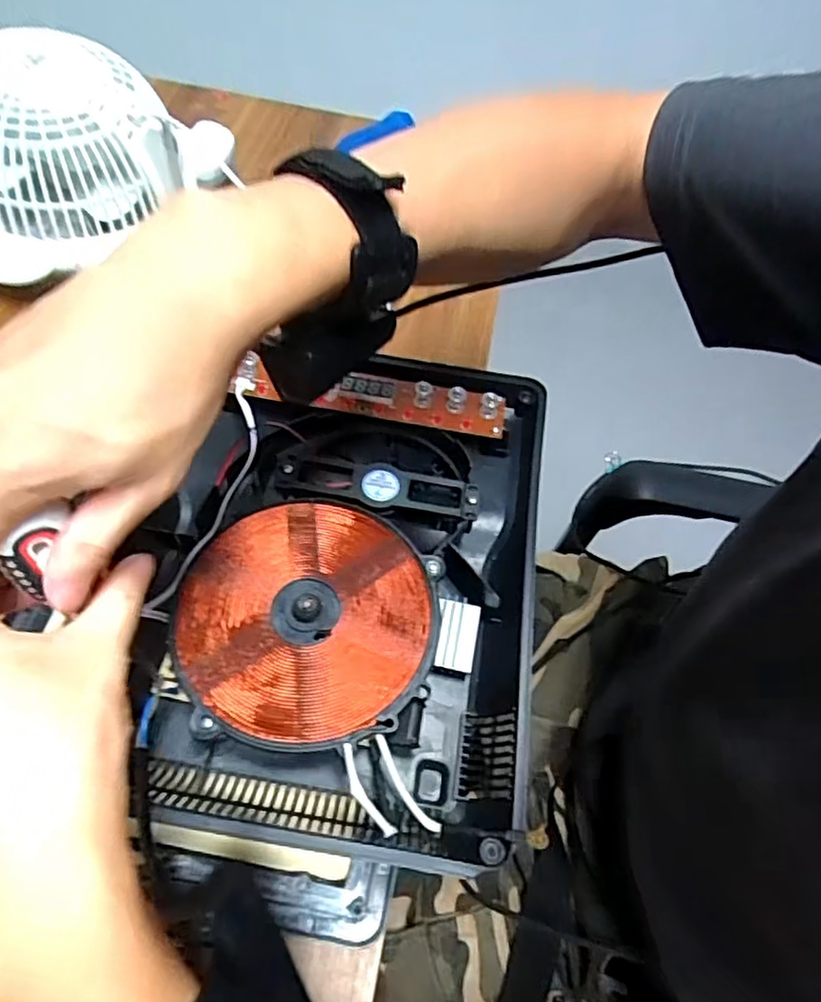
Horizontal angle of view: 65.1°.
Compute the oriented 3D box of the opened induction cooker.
[{"bbox_3d":[-0.033,0.045,0.427,0.231,0.051,0.333,10,57,1],"label":"opened induction cooker"}]

